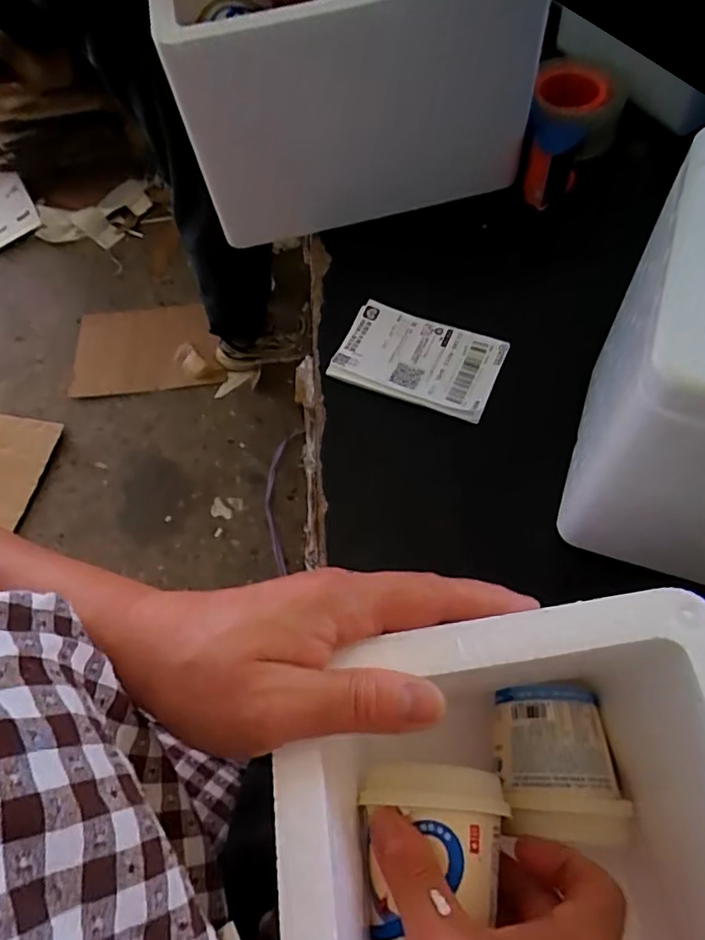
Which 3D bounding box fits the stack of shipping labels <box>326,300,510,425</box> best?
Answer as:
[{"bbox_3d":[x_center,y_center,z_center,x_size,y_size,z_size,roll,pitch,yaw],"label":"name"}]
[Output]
[{"bbox_3d":[0.055,-0.091,0.485,0.131,0.015,0.082,21,65,14],"label":"stack of shipping labels"}]

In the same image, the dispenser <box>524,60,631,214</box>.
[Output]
[{"bbox_3d":[0.202,-0.315,0.541,0.077,0.069,0.151,18,64,13],"label":"dispenser"}]

